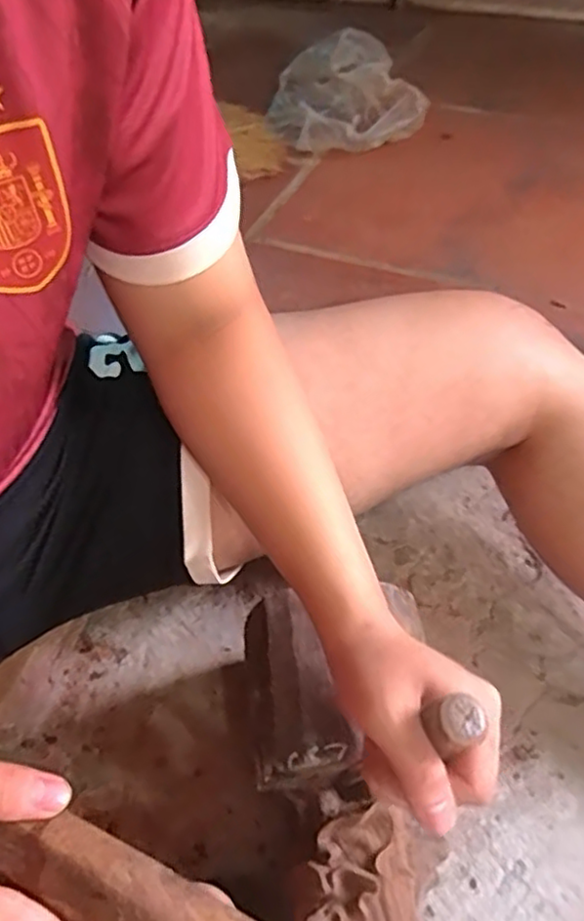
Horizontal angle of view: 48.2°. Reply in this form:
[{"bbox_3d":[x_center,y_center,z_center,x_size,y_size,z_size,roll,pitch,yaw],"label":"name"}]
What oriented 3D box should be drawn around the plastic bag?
[{"bbox_3d":[0.085,-0.628,1.126,0.252,0.143,0.191,-9,52,-4],"label":"plastic bag"}]

